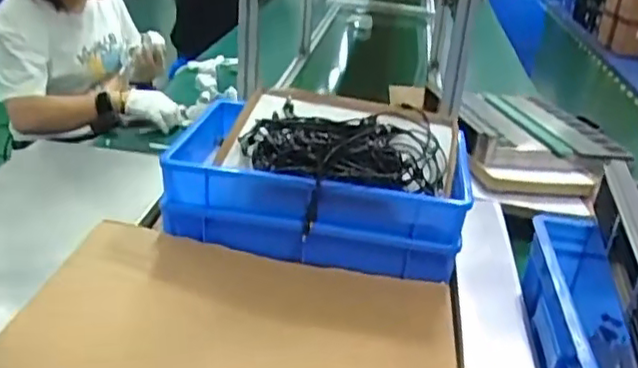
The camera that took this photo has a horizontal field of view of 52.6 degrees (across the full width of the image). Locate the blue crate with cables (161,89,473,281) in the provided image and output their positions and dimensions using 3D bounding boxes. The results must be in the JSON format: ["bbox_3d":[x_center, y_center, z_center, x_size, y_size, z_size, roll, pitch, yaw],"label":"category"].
[{"bbox_3d":[0.003,-0.010,1.030,0.441,0.172,0.316,6,27,1],"label":"blue crate with cables"}]

